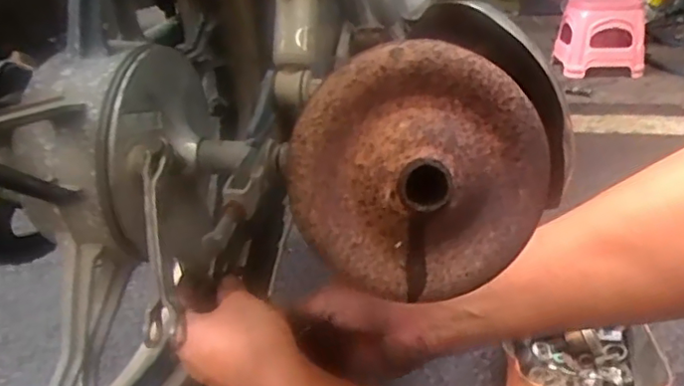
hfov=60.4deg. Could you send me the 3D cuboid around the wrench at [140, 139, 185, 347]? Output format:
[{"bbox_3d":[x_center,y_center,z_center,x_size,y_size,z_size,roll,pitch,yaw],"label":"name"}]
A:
[{"bbox_3d":[-0.106,0.028,0.340,0.018,0.114,0.014,-6,-13,-8],"label":"wrench"}]

